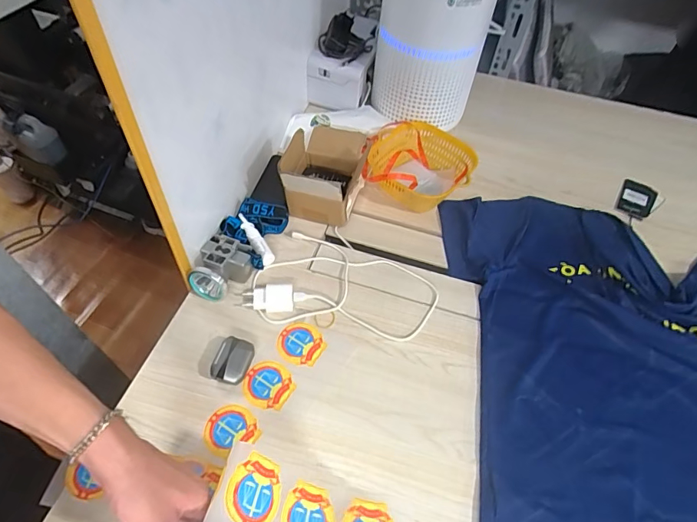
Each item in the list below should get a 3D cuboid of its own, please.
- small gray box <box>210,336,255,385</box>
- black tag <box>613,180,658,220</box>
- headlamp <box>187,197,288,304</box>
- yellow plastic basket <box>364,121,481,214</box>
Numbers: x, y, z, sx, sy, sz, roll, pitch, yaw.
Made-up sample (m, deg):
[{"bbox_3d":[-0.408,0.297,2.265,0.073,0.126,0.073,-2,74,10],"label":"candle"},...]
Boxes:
[{"bbox_3d":[-0.152,0.130,0.578,0.046,0.025,0.056,14,54,7],"label":"small gray box"},{"bbox_3d":[0.540,-0.114,0.822,0.061,0.011,0.098,31,58,18],"label":"black tag"},{"bbox_3d":[-0.165,-0.023,0.673,0.090,0.054,0.178,15,54,8],"label":"headlamp"},{"bbox_3d":[0.127,-0.168,0.798,0.186,0.068,0.181,22,56,12],"label":"yellow plastic basket"}]

